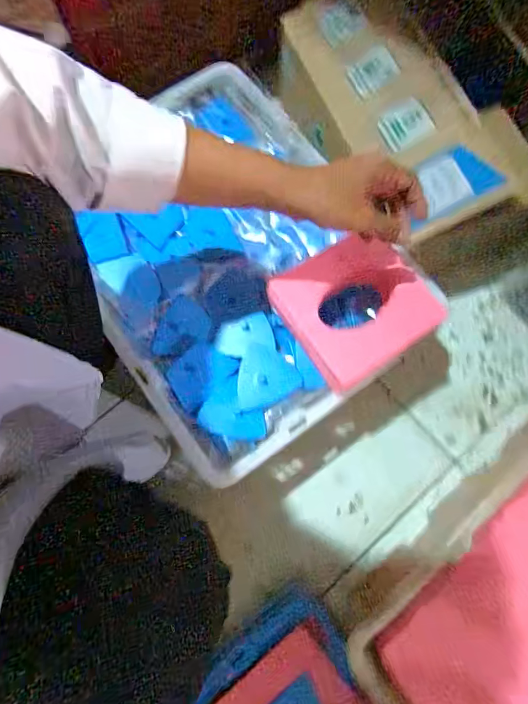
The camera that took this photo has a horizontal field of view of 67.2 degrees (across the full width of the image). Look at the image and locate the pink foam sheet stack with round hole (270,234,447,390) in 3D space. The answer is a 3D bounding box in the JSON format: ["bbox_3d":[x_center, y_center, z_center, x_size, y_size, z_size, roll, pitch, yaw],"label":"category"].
[{"bbox_3d":[0.098,-0.052,0.438,0.145,0.015,0.144,-36,88,8],"label":"pink foam sheet stack with round hole"}]

